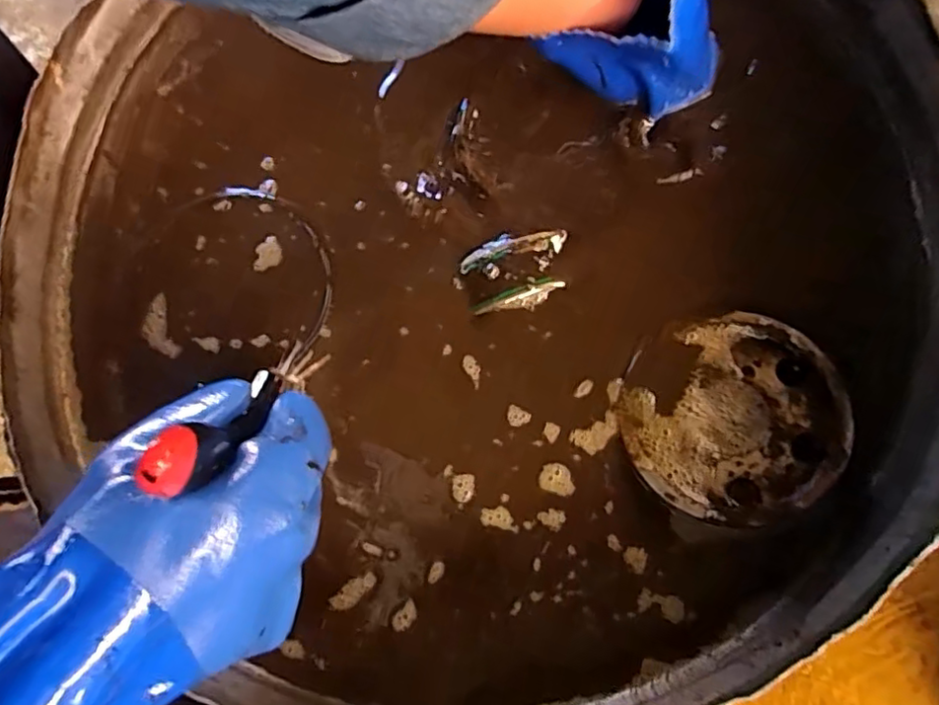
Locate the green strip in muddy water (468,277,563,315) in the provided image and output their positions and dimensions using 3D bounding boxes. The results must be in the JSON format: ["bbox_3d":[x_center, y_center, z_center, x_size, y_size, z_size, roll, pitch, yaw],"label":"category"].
[{"bbox_3d":[0.030,-0.033,0.385,0.057,0.005,0.014,-19,77,-3],"label":"green strip in muddy water"}]

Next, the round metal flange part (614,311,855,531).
[{"bbox_3d":[0.148,0.036,0.357,0.115,0.023,0.116,0,76,1],"label":"round metal flange part"}]

